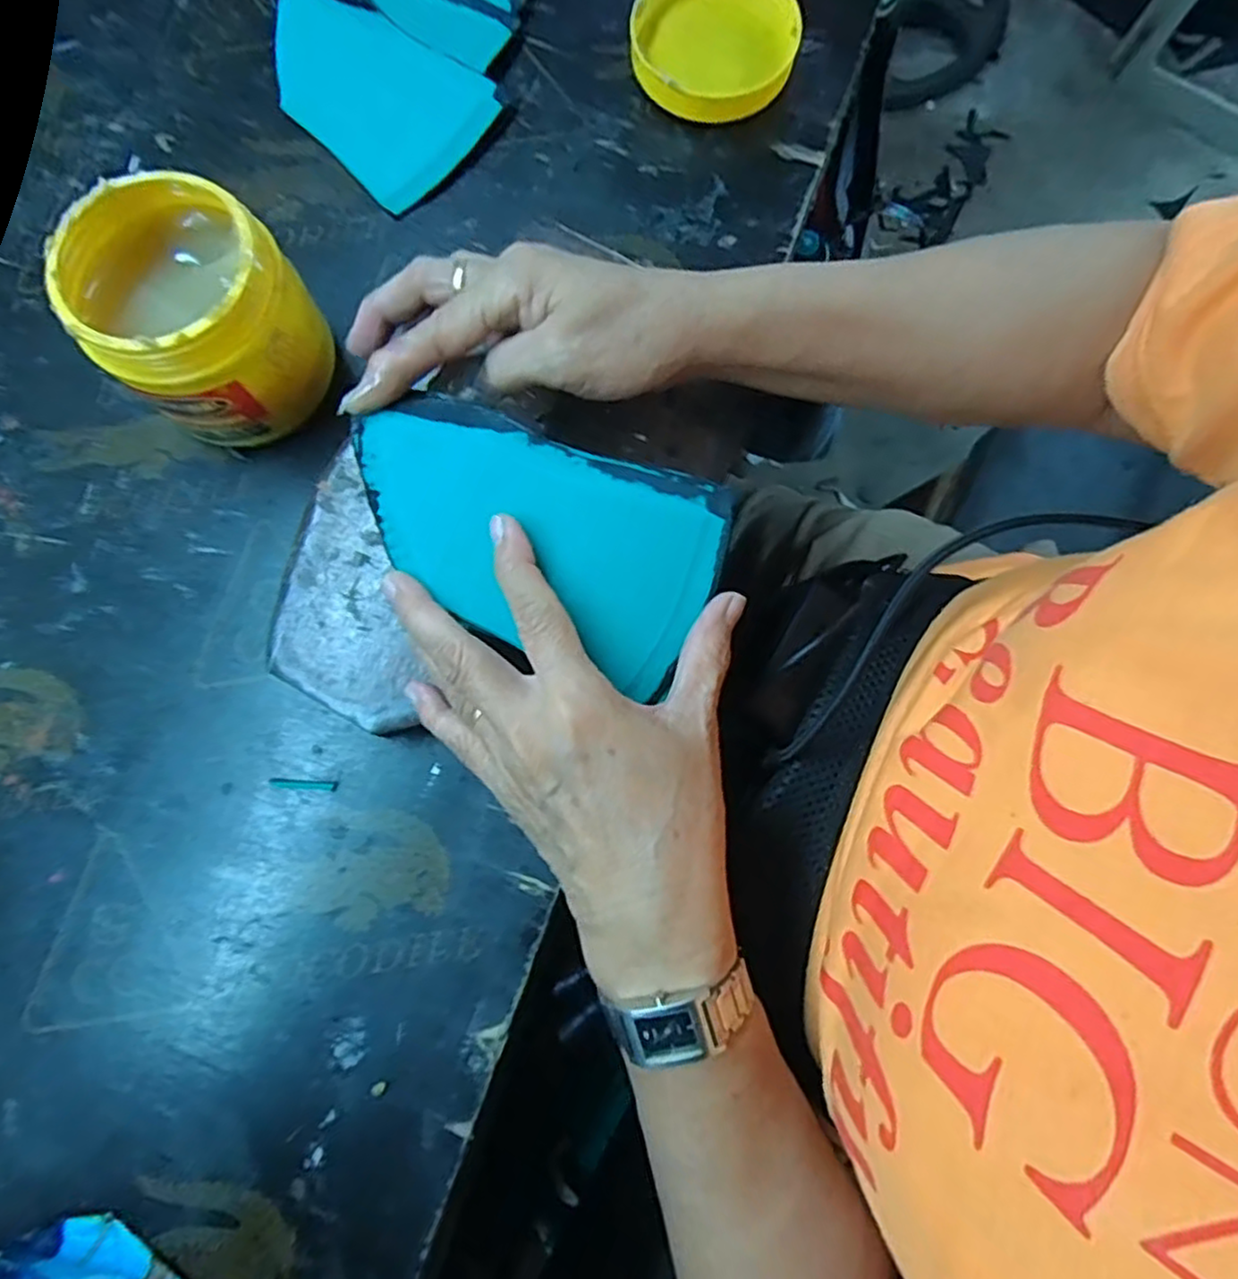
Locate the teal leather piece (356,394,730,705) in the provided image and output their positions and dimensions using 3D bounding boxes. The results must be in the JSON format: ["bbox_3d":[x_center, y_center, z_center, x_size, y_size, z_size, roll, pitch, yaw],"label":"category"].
[{"bbox_3d":[-0.038,-0.045,0.288,0.151,0.009,0.086,22,81,4],"label":"teal leather piece"}]

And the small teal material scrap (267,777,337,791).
[{"bbox_3d":[-0.151,0.068,0.333,0.032,0.004,0.004,6,78,2],"label":"small teal material scrap"}]

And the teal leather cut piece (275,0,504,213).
[{"bbox_3d":[-0.150,-0.327,0.413,0.146,0.006,0.090,42,86,6],"label":"teal leather cut piece"}]

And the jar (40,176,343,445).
[{"bbox_3d":[-0.195,-0.152,0.341,0.090,0.090,0.089,0,78,1],"label":"jar"}]

